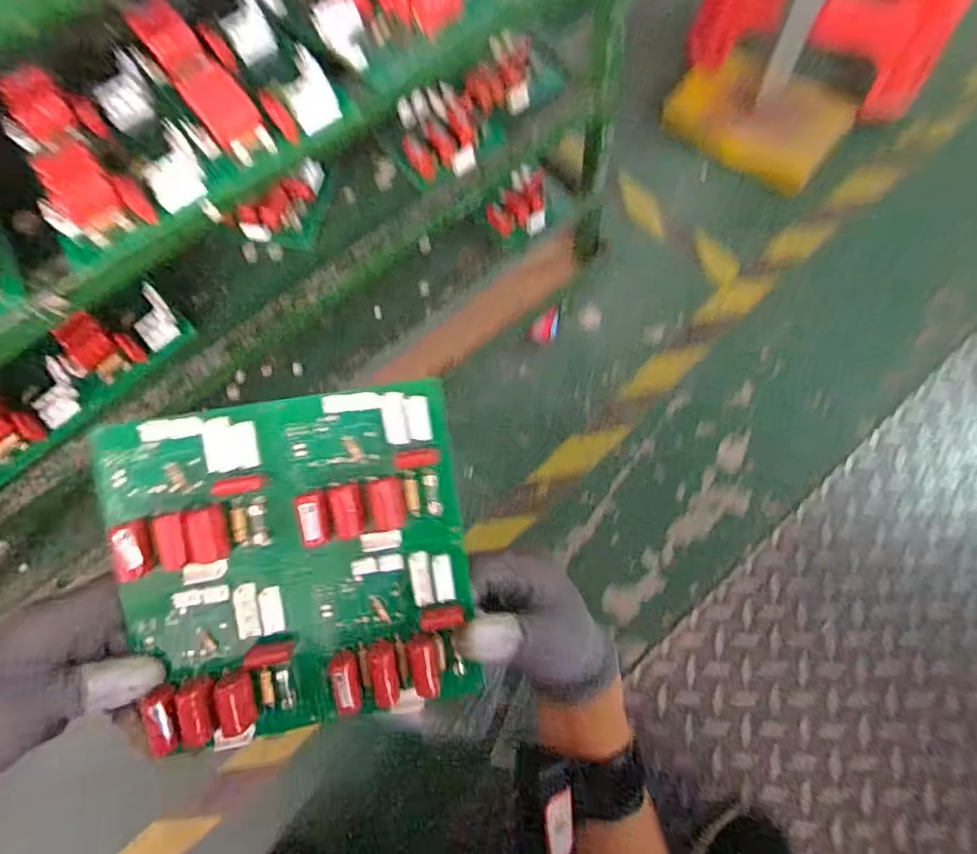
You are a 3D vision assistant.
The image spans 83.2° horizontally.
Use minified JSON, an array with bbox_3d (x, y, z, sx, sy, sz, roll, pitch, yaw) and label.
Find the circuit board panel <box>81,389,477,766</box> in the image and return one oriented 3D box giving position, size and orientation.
[{"bbox_3d":[-0.099,0.071,0.288,0.173,0.024,0.167,-10,90,-6],"label":"circuit board panel"}]

